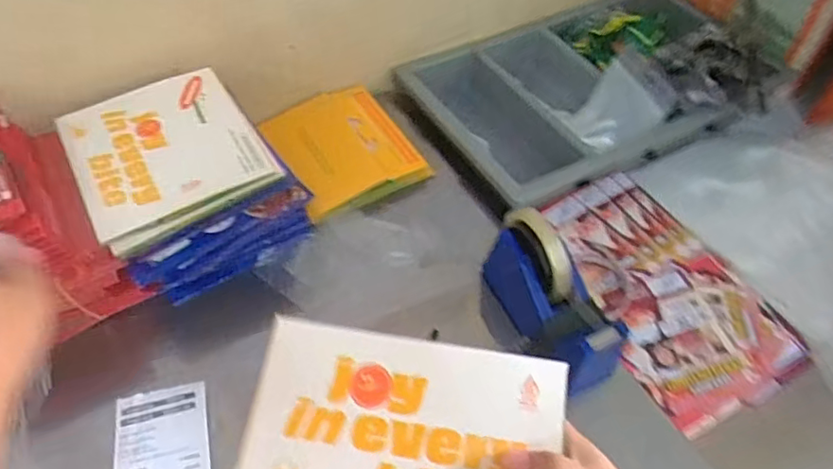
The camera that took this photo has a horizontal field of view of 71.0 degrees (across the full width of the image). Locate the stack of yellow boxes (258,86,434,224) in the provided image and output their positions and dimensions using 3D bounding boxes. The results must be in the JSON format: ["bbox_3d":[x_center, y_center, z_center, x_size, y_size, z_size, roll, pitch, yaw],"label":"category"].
[{"bbox_3d":[-0.087,-0.107,0.716,0.151,0.022,0.187,-23,57,-19],"label":"stack of yellow boxes"}]

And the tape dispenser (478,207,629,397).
[{"bbox_3d":[0.123,0.069,0.556,0.066,0.126,0.159,-24,57,-20],"label":"tape dispenser"}]

